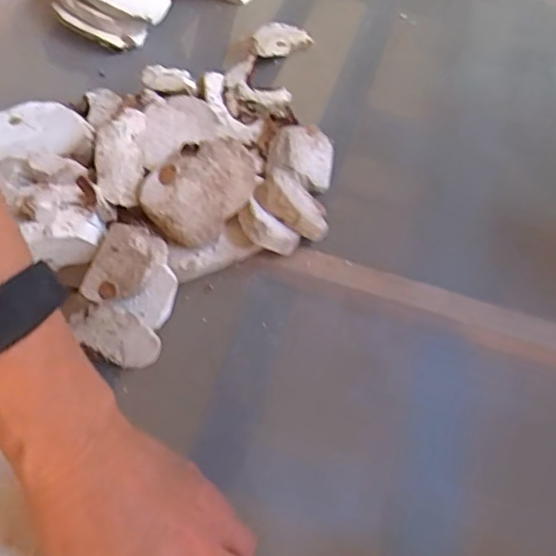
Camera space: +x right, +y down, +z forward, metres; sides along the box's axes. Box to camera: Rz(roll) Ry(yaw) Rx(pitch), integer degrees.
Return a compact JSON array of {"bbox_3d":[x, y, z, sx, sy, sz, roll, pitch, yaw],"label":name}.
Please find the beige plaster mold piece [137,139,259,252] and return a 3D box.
[{"bbox_3d":[-0.055,-0.065,0.426,0.062,0.021,0.081,40,82,-9],"label":"beige plaster mold piece"}]

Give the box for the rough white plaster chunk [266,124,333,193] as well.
[{"bbox_3d":[0.019,-0.101,0.504,0.056,0.027,0.056,21,69,-21],"label":"rough white plaster chunk"}]

